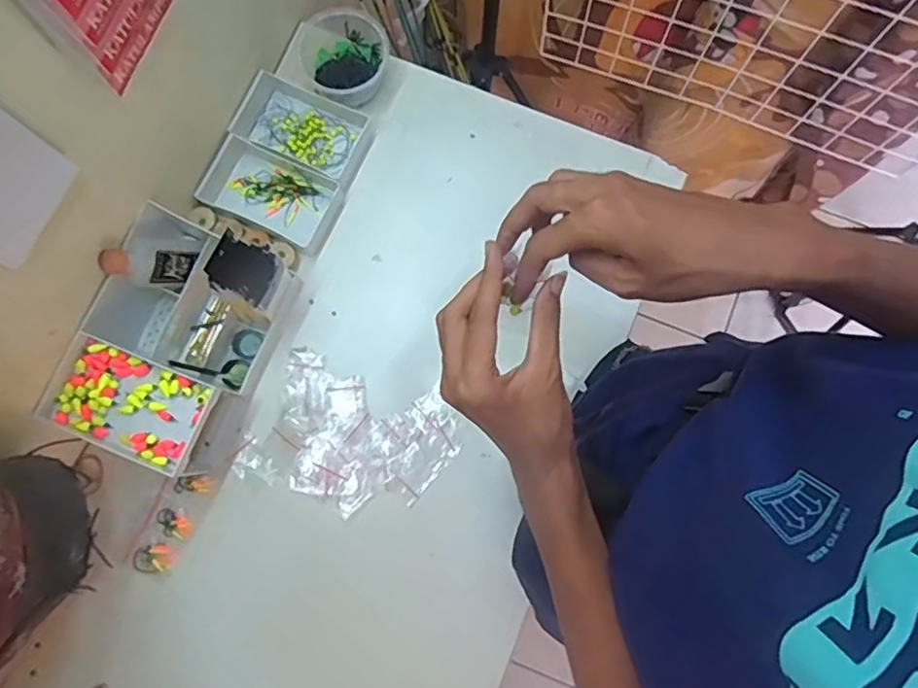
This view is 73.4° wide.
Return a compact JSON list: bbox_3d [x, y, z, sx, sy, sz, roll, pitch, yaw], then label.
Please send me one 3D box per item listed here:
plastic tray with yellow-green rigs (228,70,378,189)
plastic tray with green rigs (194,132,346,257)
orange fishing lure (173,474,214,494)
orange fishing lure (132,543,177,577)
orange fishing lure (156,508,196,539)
[{"bbox_3d":[-0.178,-0.247,0.707,0.146,0.034,0.088,23,80,3],"label":"plastic tray with yellow-green rigs"},{"bbox_3d":[-0.211,-0.168,0.692,0.147,0.033,0.089,24,80,4],"label":"plastic tray with green rigs"},{"bbox_3d":[-0.280,0.148,0.649,0.040,0.005,0.018,0,80,-1],"label":"orange fishing lure"},{"bbox_3d":[-0.316,0.223,0.639,0.042,0.004,0.030,11,80,1],"label":"orange fishing lure"},{"bbox_3d":[-0.298,0.189,0.644,0.043,0.004,0.024,25,80,4],"label":"orange fishing lure"}]

